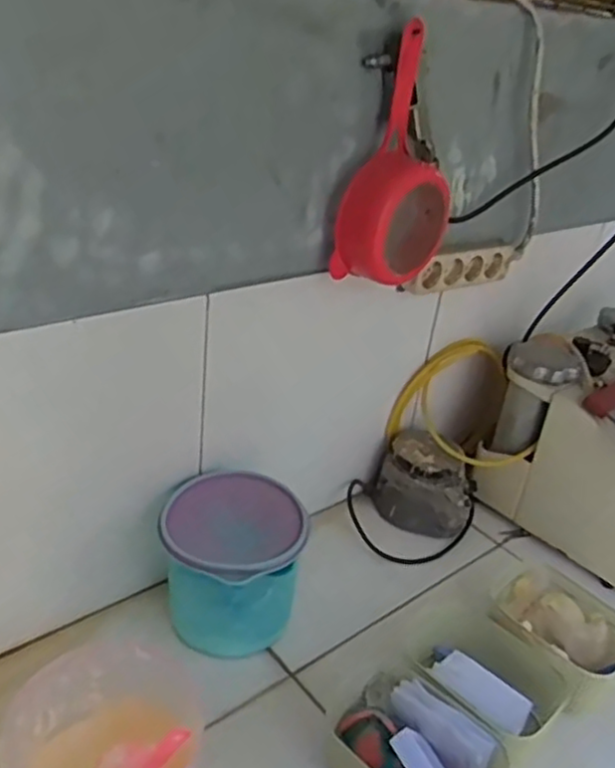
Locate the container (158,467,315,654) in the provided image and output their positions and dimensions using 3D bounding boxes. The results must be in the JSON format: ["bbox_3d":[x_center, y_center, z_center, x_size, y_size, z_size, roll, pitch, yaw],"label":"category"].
[{"bbox_3d":[-0.086,0.215,0.821,0.150,0.165,0.146,6,29,-3],"label":"container"}]

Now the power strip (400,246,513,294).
[{"bbox_3d":[0.218,-0.162,0.991,0.204,0.049,0.028,-15,36,-35],"label":"power strip"}]

